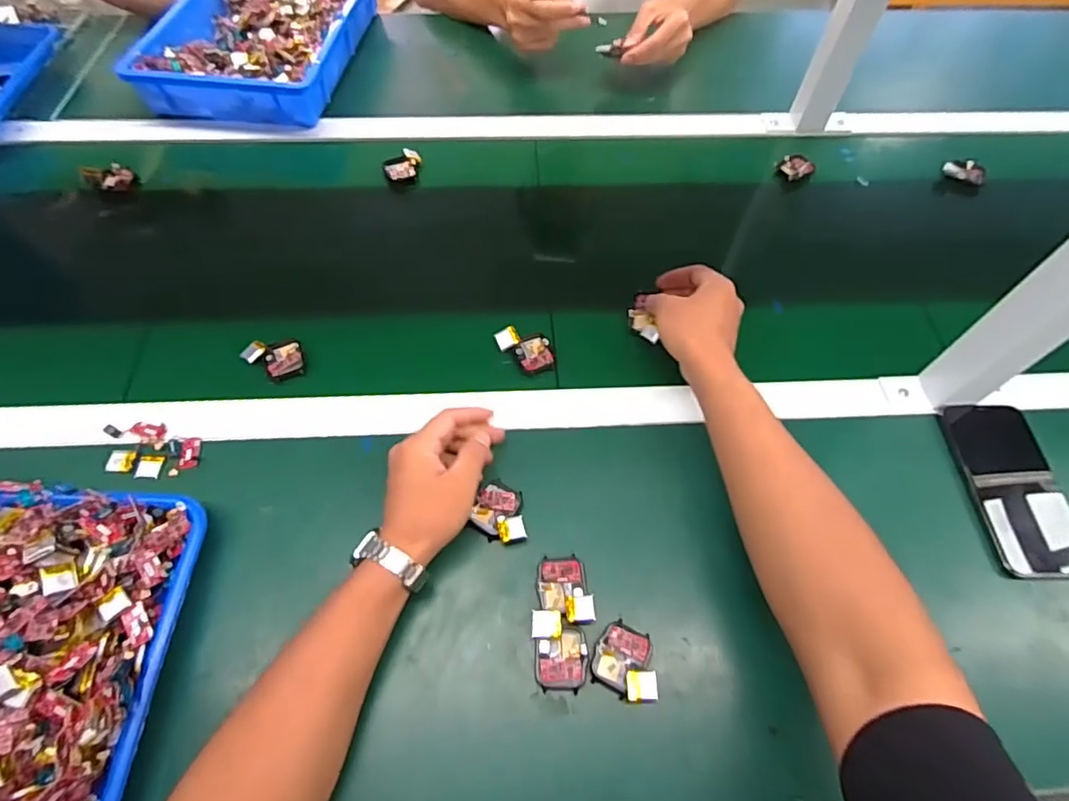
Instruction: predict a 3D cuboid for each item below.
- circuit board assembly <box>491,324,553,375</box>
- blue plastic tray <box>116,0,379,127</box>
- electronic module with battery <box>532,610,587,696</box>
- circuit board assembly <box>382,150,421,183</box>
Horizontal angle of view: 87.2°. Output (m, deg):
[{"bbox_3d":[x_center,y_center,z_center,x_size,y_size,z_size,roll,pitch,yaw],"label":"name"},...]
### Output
[{"bbox_3d":[-0.009,-0.051,0.564,0.053,0.014,0.051,-9,60,-8],"label":"circuit board assembly"},{"bbox_3d":[-0.393,-0.540,0.821,0.260,0.053,0.378,6,59,1],"label":"blue plastic tray"},{"bbox_3d":[0.020,0.189,0.425,0.038,0.016,0.055,-4,60,-5],"label":"electronic module with battery"},{"bbox_3d":[-0.166,-0.296,0.707,0.047,0.017,0.038,-13,61,-10],"label":"circuit board assembly"}]

